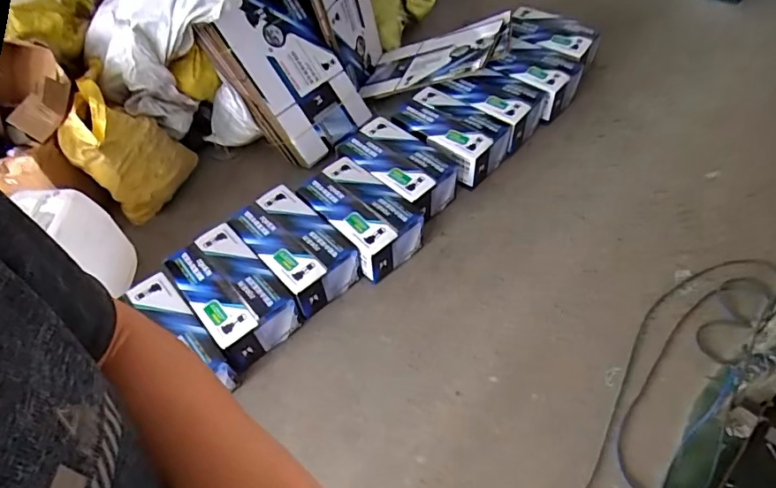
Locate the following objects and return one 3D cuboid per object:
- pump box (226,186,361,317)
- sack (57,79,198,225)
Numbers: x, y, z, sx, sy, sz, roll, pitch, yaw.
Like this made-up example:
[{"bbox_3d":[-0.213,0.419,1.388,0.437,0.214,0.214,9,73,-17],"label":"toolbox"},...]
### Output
[{"bbox_3d":[-0.303,0.025,1.642,0.240,0.191,0.371,-40,60,-24],"label":"pump box"},{"bbox_3d":[-0.870,-0.328,1.749,0.143,0.480,0.374,32,61,25],"label":"sack"}]

